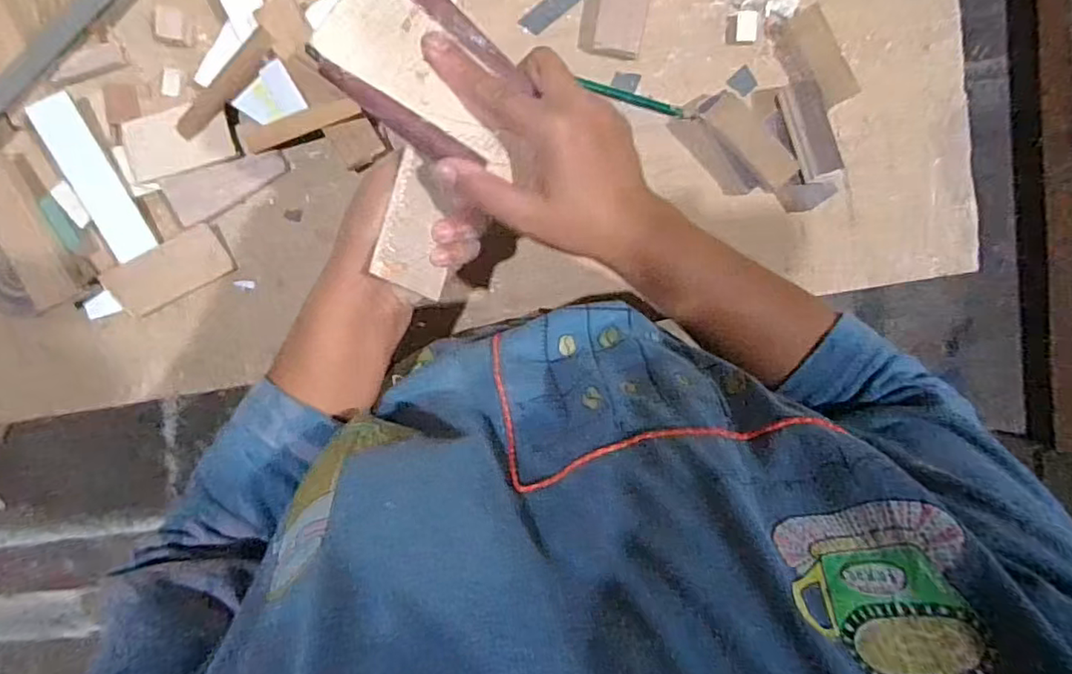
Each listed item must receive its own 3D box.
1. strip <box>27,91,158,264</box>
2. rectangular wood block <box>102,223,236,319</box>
[{"bbox_3d":[-0.383,-0.136,0.512,0.036,0.008,0.141,-28,101,-10],"label":"strip"},{"bbox_3d":[-0.330,-0.059,0.532,0.107,0.012,0.047,-26,92,7],"label":"rectangular wood block"}]

